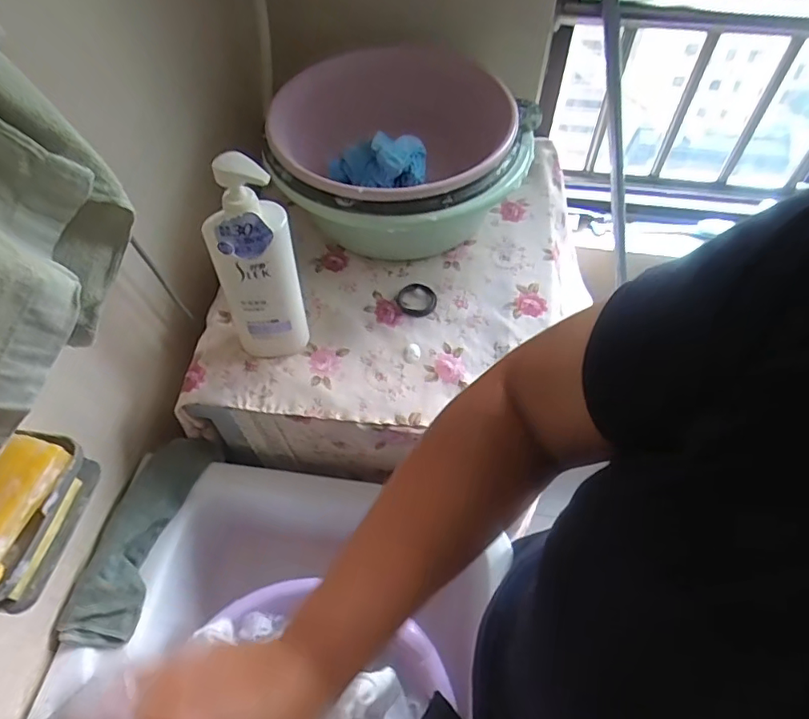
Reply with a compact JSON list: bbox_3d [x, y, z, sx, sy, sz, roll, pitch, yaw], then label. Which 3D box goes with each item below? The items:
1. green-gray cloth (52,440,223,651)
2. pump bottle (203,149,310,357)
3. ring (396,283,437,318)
[{"bbox_3d":[-0.324,0.208,0.664,0.080,0.044,0.265,12,58,9],"label":"green-gray cloth"},{"bbox_3d":[-0.162,-0.098,0.597,0.084,0.269,0.050,-18,58,-13],"label":"pump bottle"},{"bbox_3d":[0.017,-0.084,0.754,0.058,0.004,0.057,1,55,-1],"label":"ring"}]

